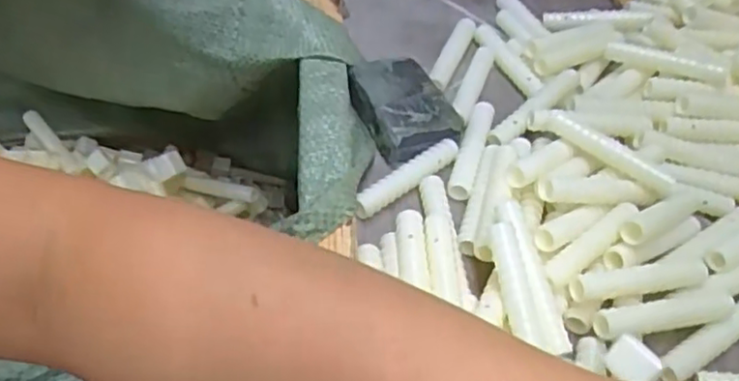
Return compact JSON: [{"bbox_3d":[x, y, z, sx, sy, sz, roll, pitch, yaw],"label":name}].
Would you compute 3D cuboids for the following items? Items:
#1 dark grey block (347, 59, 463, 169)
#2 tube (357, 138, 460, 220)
[{"bbox_3d":[0.021,-0.052,0.413,0.052,0.023,0.073,-15,55,-21],"label":"dark grey block"},{"bbox_3d":[0.022,-0.009,0.378,0.079,0.012,0.012,-33,63,-31],"label":"tube"}]

